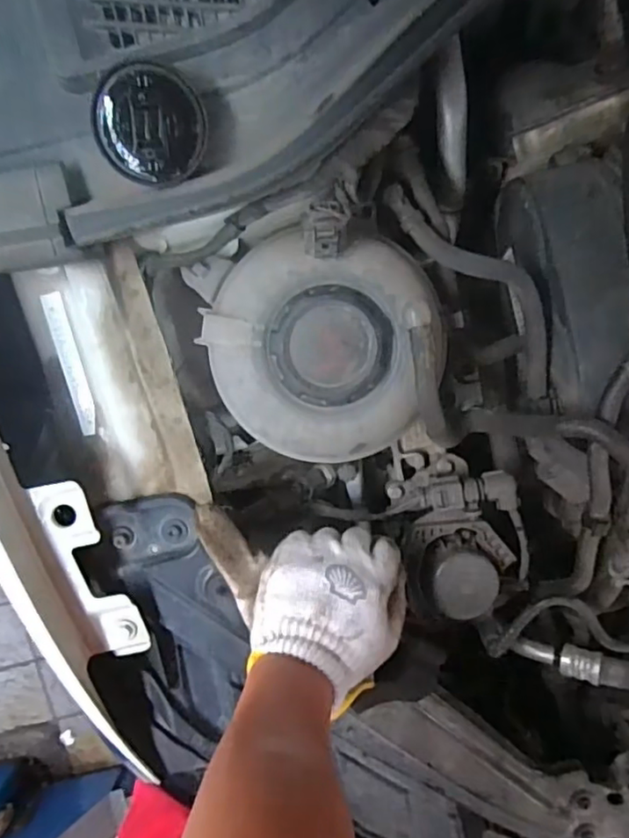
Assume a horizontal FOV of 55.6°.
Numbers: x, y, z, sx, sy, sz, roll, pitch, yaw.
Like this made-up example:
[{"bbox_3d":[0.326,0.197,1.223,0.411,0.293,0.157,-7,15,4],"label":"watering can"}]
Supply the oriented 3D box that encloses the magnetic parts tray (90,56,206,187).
[{"bbox_3d":[-0.092,-0.165,0.337,0.060,0.018,0.060,10,114,-31],"label":"magnetic parts tray"}]

